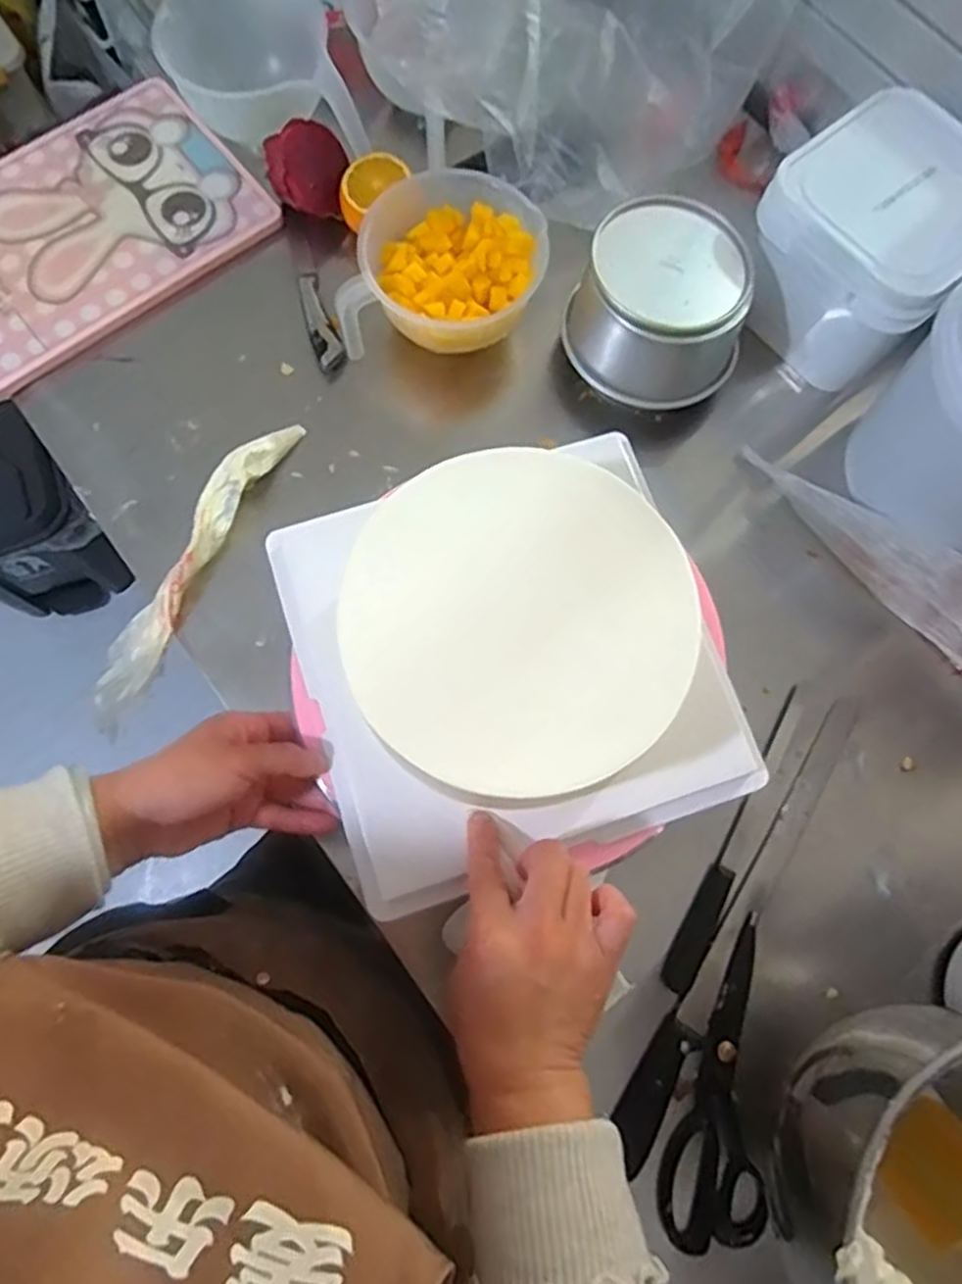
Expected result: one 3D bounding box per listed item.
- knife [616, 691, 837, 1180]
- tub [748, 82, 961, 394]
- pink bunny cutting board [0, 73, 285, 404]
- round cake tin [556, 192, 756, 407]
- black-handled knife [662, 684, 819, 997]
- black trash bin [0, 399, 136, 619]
[{"bbox_3d":[0.205,0.209,0.589,0.031,0.014,0.387,31,76,7],"label":"knife"},{"bbox_3d":[0.341,-0.348,0.670,0.163,0.128,0.164,-41,80,-12],"label":"tub"},{"bbox_3d":[-0.395,-0.383,0.723,0.353,0.019,0.223,-38,79,-11],"label":"pink bunny cutting board"},{"bbox_3d":[0.154,-0.293,0.656,0.146,0.083,0.145,1,74,-2],"label":"round cake tin"},{"bbox_3d":[0.213,0.149,0.608,0.025,0.009,0.268,30,76,6],"label":"black-handled knife"},{"bbox_3d":[-0.762,-0.195,1.255,0.252,0.346,0.251,-30,78,-10],"label":"black trash bin"}]

